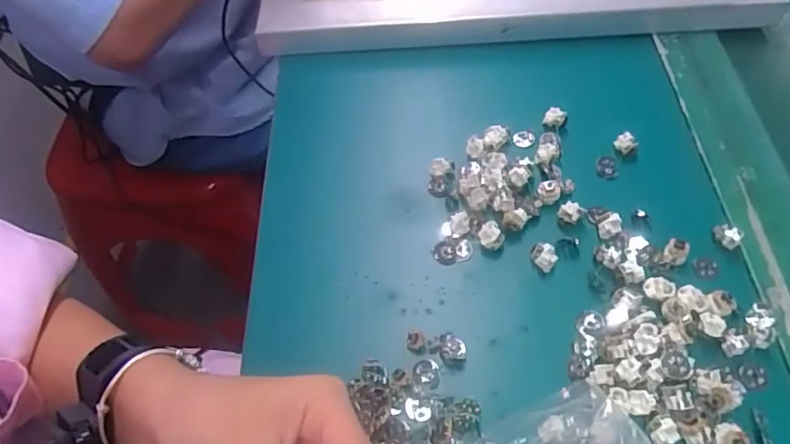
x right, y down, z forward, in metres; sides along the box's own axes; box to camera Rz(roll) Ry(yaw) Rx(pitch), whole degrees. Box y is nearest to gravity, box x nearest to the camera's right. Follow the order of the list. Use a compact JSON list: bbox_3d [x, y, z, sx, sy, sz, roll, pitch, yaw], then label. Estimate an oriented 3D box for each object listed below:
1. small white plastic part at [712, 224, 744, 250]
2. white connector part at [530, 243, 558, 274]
[{"bbox_3d":[0.203,0.009,0.352,0.016,0.014,0.009,33,65,24],"label":"small white plastic part"},{"bbox_3d":[0.092,0.023,0.356,0.015,0.016,0.012,23,61,20],"label":"white connector part"}]

